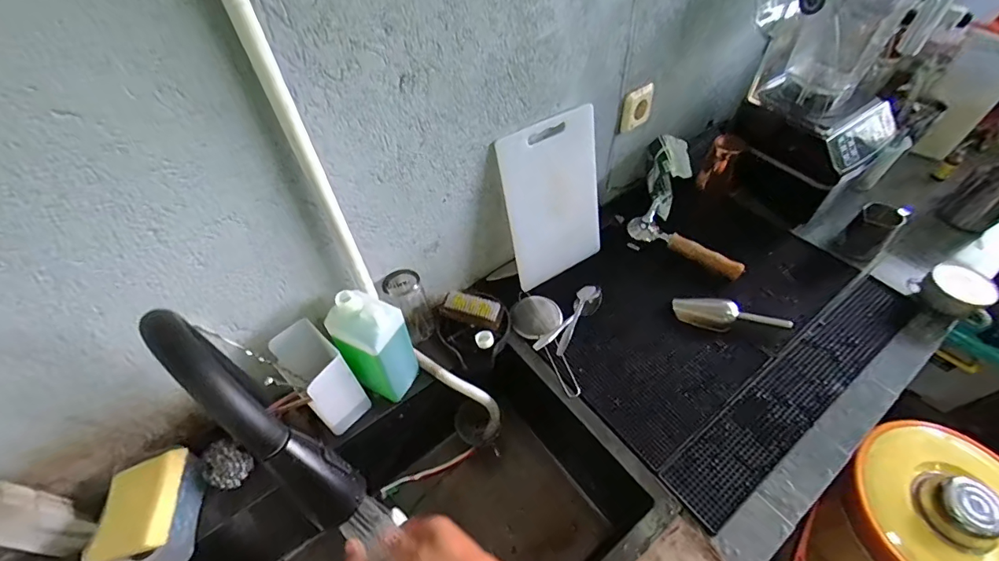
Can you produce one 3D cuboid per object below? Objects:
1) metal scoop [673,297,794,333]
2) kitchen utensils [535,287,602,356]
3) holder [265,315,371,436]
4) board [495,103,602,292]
[{"bbox_3d":[0.405,0.061,0.787,0.183,0.029,0.057,5,50,7],"label":"metal scoop"},{"bbox_3d":[0.130,0.068,0.795,0.047,0.018,0.170,29,57,24],"label":"kitchen utensils"},{"bbox_3d":[-0.254,0.144,0.647,0.093,0.163,0.070,34,59,27],"label":"holder"},{"bbox_3d":[0.102,-0.141,0.790,0.194,0.284,0.016,-27,35,-17],"label":"board"}]

